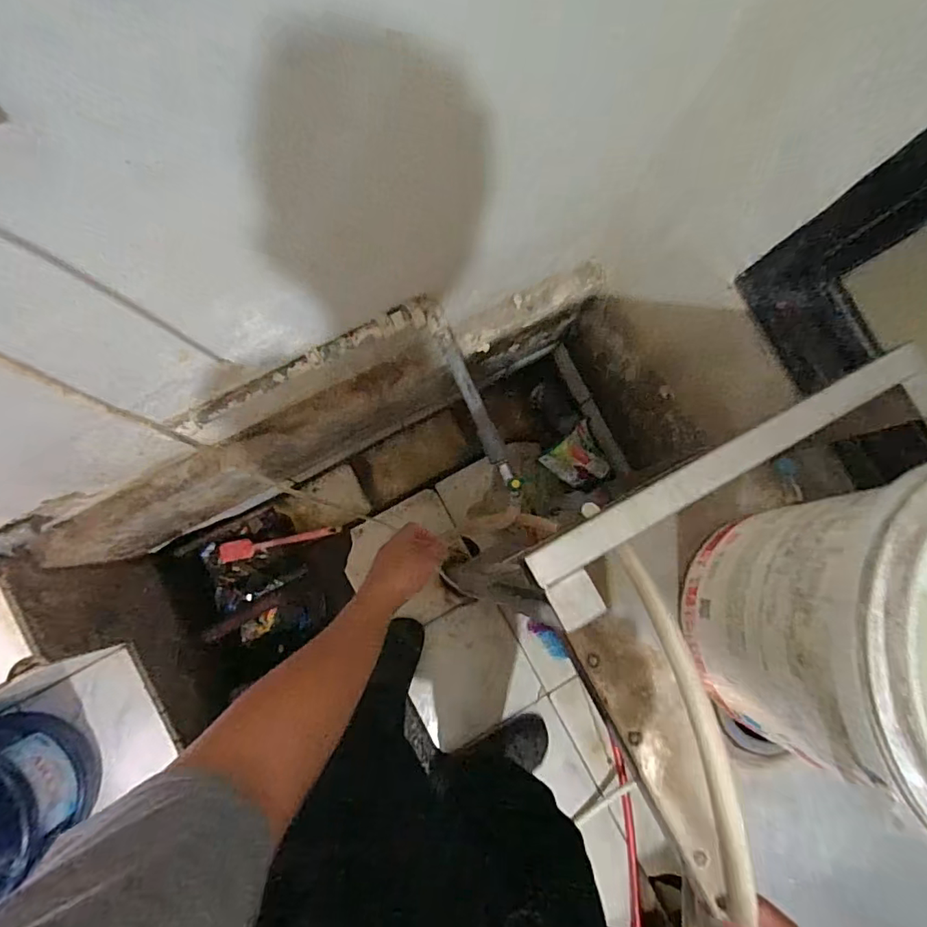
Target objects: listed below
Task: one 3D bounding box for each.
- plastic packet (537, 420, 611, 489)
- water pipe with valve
[{"bbox_3d":[0.299,-0.009,1.374,0.150,0.040,0.139,-42,86,5],"label":"plastic packet"},{"bbox_3d":[0.019,-0.081,0.765,0.027,0.039,0.274,-24,85,-8],"label":"water pipe with valve"}]

